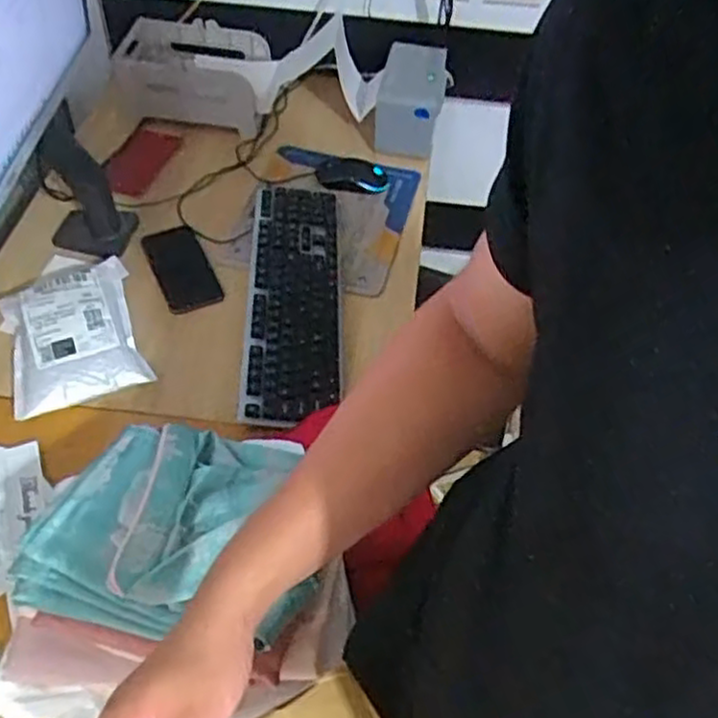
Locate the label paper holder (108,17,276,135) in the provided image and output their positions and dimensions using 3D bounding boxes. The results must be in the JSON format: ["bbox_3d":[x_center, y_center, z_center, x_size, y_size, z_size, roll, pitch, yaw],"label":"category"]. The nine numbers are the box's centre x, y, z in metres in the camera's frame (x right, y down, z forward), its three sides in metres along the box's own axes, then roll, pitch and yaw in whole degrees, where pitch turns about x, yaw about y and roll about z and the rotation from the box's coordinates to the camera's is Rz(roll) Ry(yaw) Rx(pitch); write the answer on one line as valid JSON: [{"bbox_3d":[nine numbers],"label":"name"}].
[{"bbox_3d":[-0.290,-0.492,1.313,0.262,0.125,0.179,-4,52,-8],"label":"label paper holder"}]

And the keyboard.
[{"bbox_3d":[-0.088,-0.100,1.014,0.122,0.032,0.455,0,51,-4],"label":"keyboard"}]

